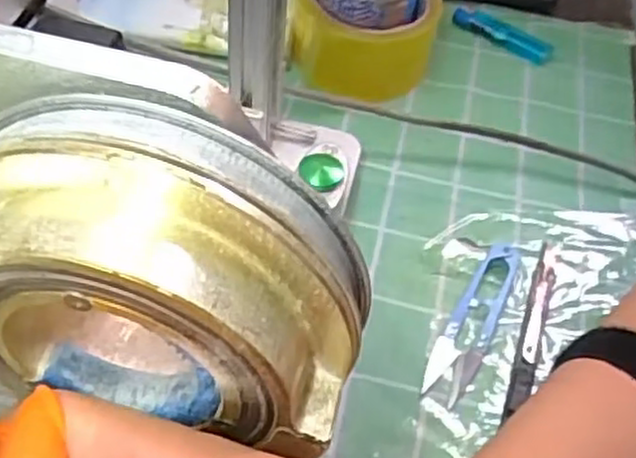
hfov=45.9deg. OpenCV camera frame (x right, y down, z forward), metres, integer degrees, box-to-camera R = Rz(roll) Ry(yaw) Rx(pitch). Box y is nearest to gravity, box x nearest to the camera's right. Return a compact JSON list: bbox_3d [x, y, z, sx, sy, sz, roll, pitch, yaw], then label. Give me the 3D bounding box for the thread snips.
[{"bbox_3d":[0.082,0.045,0.396,0.024,0.010,0.103,22,51,14],"label":"thread snips"}]

